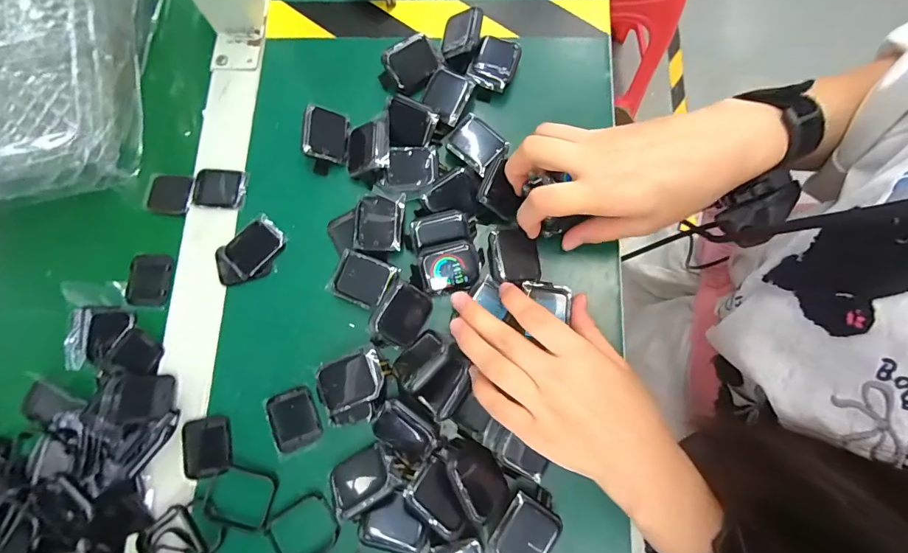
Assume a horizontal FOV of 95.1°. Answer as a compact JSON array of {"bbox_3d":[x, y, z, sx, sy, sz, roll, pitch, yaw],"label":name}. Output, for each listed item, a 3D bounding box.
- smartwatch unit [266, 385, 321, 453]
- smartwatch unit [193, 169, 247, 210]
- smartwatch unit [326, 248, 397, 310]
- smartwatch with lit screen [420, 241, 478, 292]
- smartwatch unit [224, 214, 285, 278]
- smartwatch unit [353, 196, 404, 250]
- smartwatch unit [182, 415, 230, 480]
[{"bbox_3d":[-0.114,0.101,0.293,0.031,0.004,0.040,-24,78,-4],"label":"smartwatch unit"},{"bbox_3d":[-0.188,-0.071,0.331,0.040,0.004,0.032,6,78,3],"label":"smartwatch unit"},{"bbox_3d":[-0.067,0.003,0.307,0.041,0.018,0.035,22,79,6],"label":"smartwatch unit"},{"bbox_3d":[-0.003,-0.007,0.300,0.041,0.015,0.032,-12,78,-1],"label":"smartwatch with lit screen"},{"bbox_3d":[-0.153,-0.024,0.320,0.031,0.005,0.043,42,82,9],"label":"smartwatch unit"},{"bbox_3d":[-0.056,-0.038,0.314,0.035,0.016,0.040,4,78,2],"label":"smartwatch unit"},{"bbox_3d":[-0.174,0.119,0.291,0.034,0.005,0.039,-13,78,-1],"label":"smartwatch unit"}]

